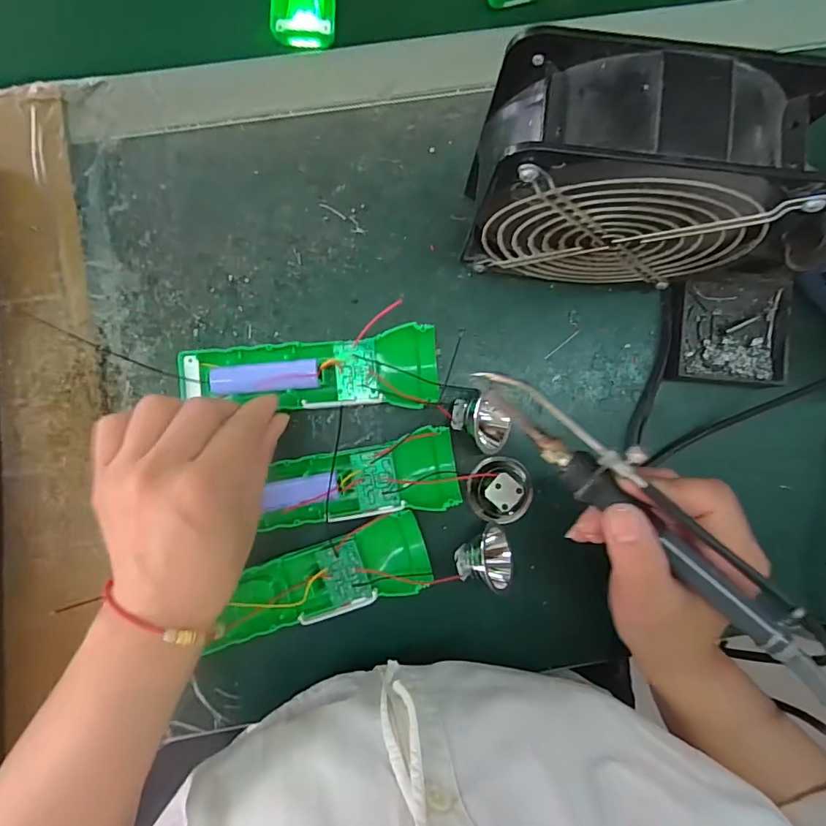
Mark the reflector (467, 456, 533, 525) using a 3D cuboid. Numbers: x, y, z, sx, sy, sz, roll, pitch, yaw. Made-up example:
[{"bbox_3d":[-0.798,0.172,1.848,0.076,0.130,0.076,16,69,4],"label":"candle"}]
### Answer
[{"bbox_3d":[0.058,0.051,0.327,0.041,0.021,0.042,0,88,-2],"label":"reflector"}]

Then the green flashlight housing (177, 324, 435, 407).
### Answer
[{"bbox_3d":[-0.063,-0.027,0.318,0.160,0.027,0.048,-2,88,-8],"label":"green flashlight housing"}]

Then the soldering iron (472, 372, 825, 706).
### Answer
[{"bbox_3d":[0.109,0.048,0.235,0.026,0.024,0.201,-45,77,-3],"label":"soldering iron"}]

